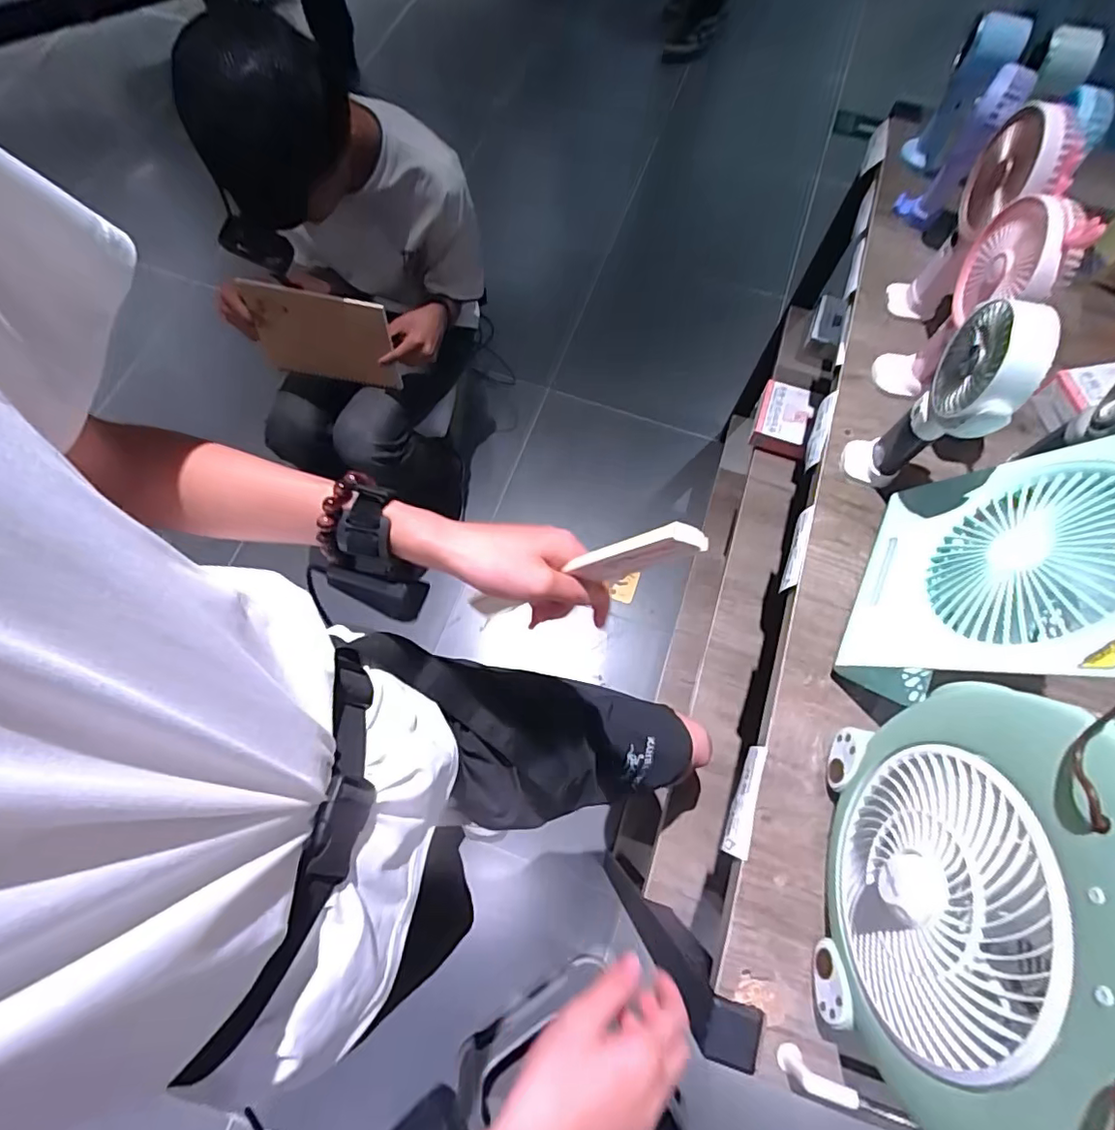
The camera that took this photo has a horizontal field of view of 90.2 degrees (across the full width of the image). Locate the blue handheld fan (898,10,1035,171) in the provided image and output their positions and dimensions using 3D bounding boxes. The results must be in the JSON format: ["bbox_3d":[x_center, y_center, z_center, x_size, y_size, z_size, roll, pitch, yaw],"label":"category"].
[{"bbox_3d":[0.528,-0.612,0.730,0.062,0.173,0.084,34,73,11],"label":"blue handheld fan"}]

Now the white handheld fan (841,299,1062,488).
[{"bbox_3d":[0.346,-0.137,0.512,0.059,0.211,0.085,29,72,9],"label":"white handheld fan"}]

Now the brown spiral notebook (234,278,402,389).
[{"bbox_3d":[-0.408,-0.400,0.979,0.246,0.176,0.017,13,58,3],"label":"brown spiral notebook"}]

